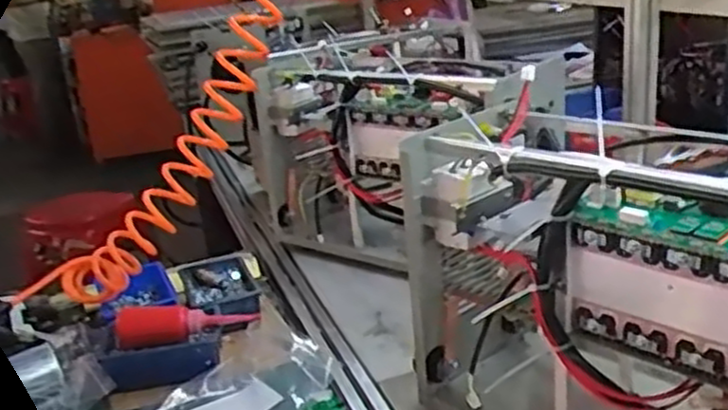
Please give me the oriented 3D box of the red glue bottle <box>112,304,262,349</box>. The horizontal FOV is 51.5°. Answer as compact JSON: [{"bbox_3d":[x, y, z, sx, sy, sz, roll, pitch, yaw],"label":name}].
[{"bbox_3d":[-0.222,0.146,0.927,0.179,0.038,0.051,-1,20,12],"label":"red glue bottle"}]

